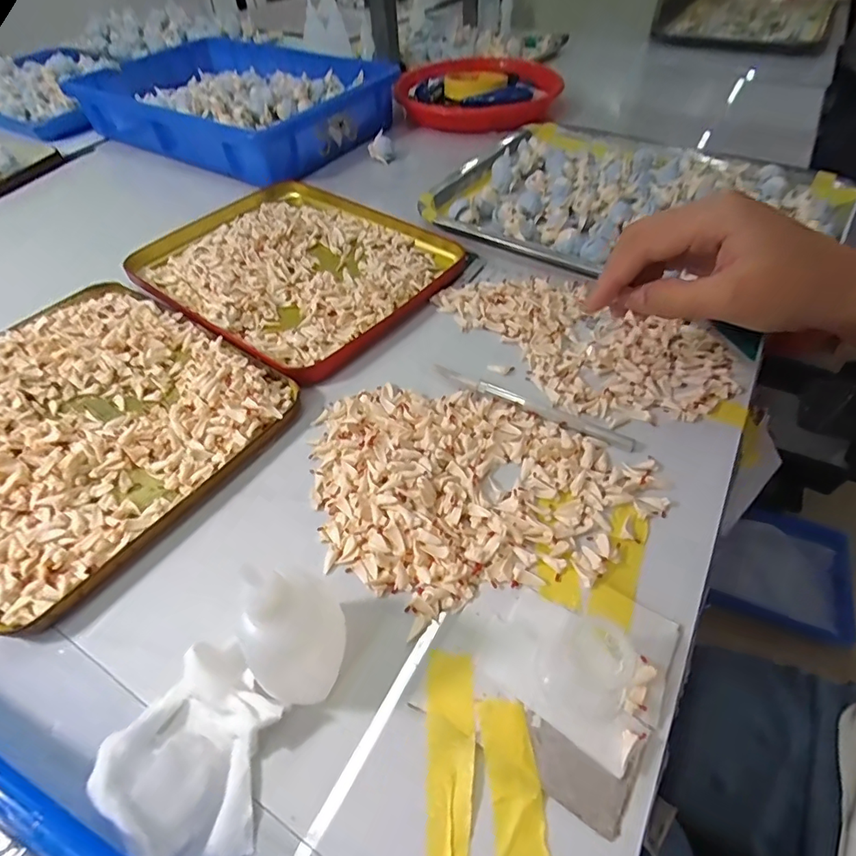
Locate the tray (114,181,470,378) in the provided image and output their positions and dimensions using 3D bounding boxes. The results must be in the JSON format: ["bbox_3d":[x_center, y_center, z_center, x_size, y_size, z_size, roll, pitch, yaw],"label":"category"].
[{"bbox_3d":[-0.124,-0.149,0.435,0.258,0.019,0.202,31,58,25],"label":"tray"}]

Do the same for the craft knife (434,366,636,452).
[{"bbox_3d":[0.066,-0.016,0.319,0.134,0.004,0.012,22,54,20],"label":"craft knife"}]

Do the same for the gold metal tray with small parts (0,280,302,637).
[{"bbox_3d":[-0.228,-0.011,0.320,0.234,0.015,0.199,28,56,24],"label":"gold metal tray with small parts"}]

